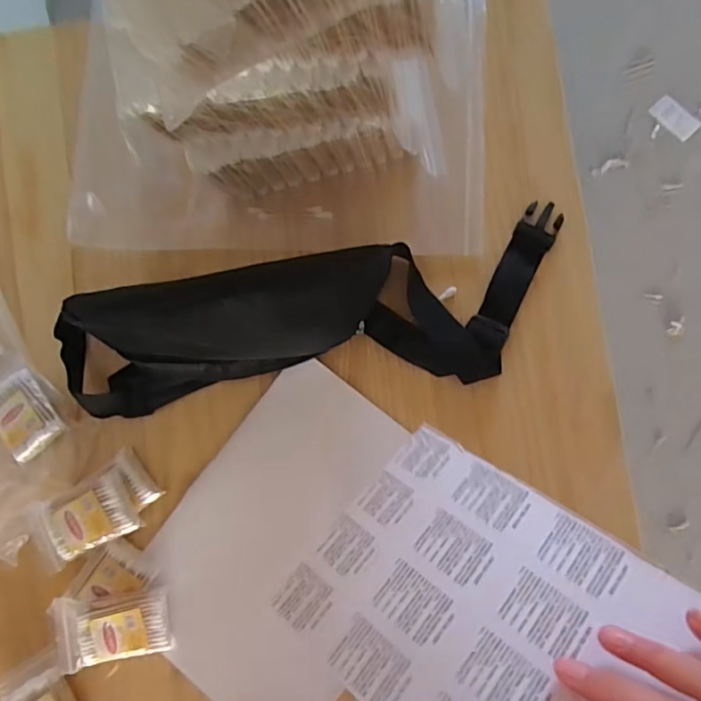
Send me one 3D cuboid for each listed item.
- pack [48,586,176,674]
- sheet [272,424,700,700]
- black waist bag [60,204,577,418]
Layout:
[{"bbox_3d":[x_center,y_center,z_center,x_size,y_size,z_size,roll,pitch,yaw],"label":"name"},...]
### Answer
[{"bbox_3d":[-0.217,0.249,0.498,0.103,0.028,0.061,-10,84,4],"label":"pack"},{"bbox_3d":[0.059,0.165,0.308,0.206,0.011,0.210,32,68,33],"label":"sheet"},{"bbox_3d":[-0.036,-0.021,0.502,0.455,0.048,0.130,-10,84,4],"label":"black waist bag"}]

